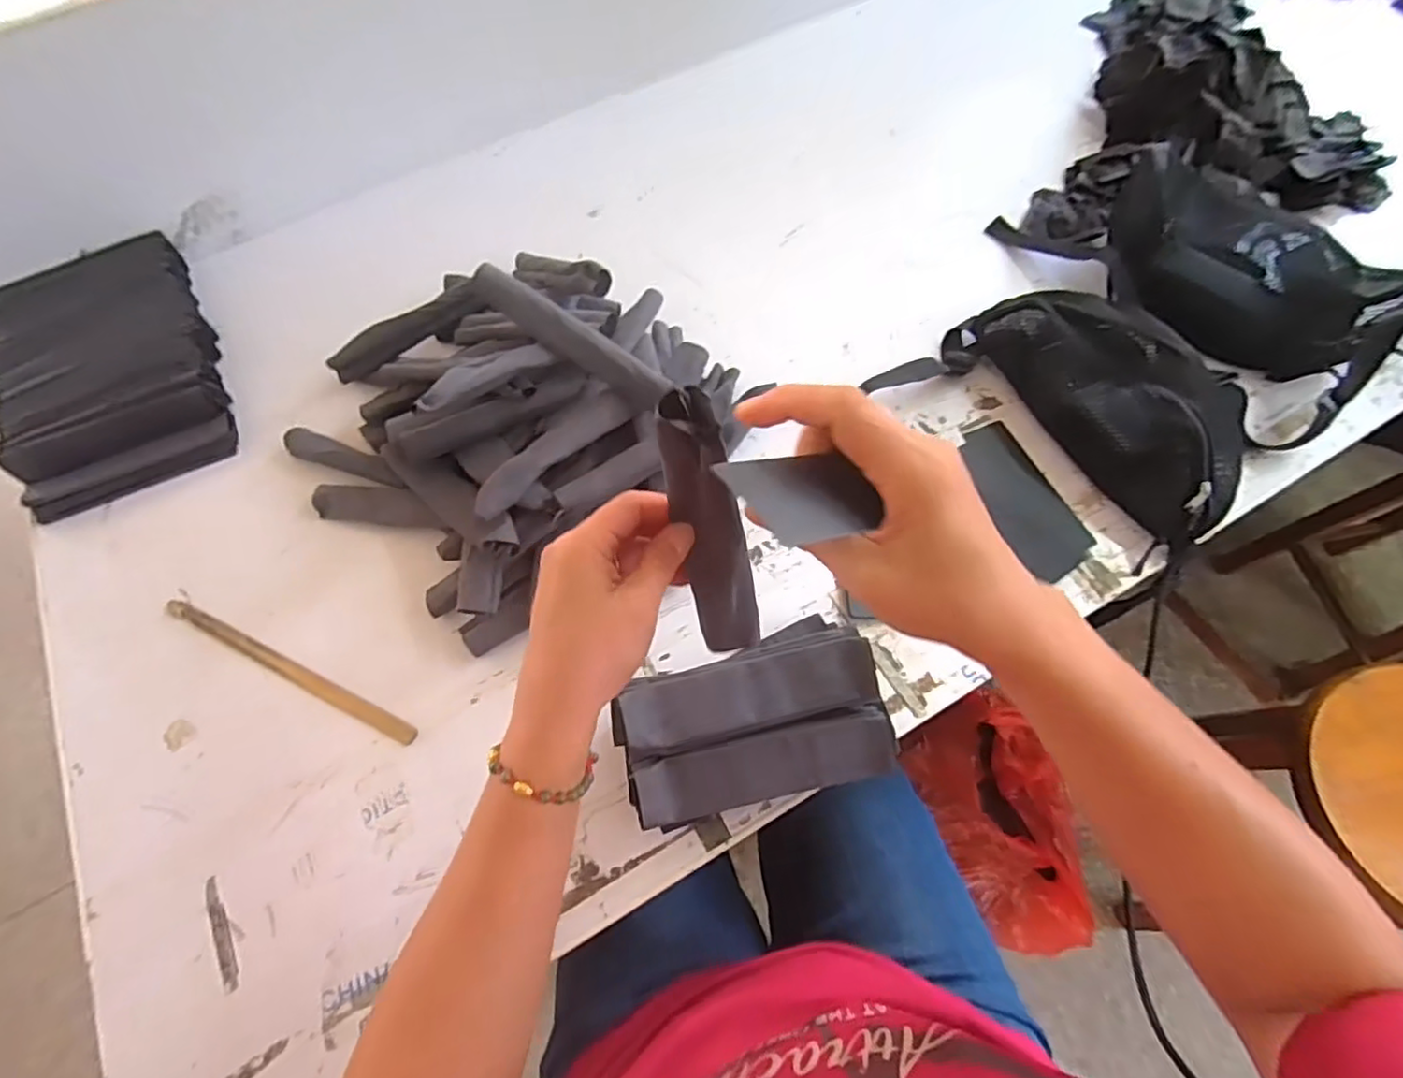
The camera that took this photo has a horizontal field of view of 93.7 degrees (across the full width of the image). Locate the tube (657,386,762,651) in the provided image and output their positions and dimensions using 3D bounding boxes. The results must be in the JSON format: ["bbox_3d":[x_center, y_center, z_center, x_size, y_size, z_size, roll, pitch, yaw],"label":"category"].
[{"bbox_3d":[0.007,0.001,0.360,0.034,0.182,0.021,-19,44,-5],"label":"tube"}]

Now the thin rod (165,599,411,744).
[{"bbox_3d":[-0.353,0.111,0.561,0.264,0.012,0.016,23,68,14],"label":"thin rod"}]

